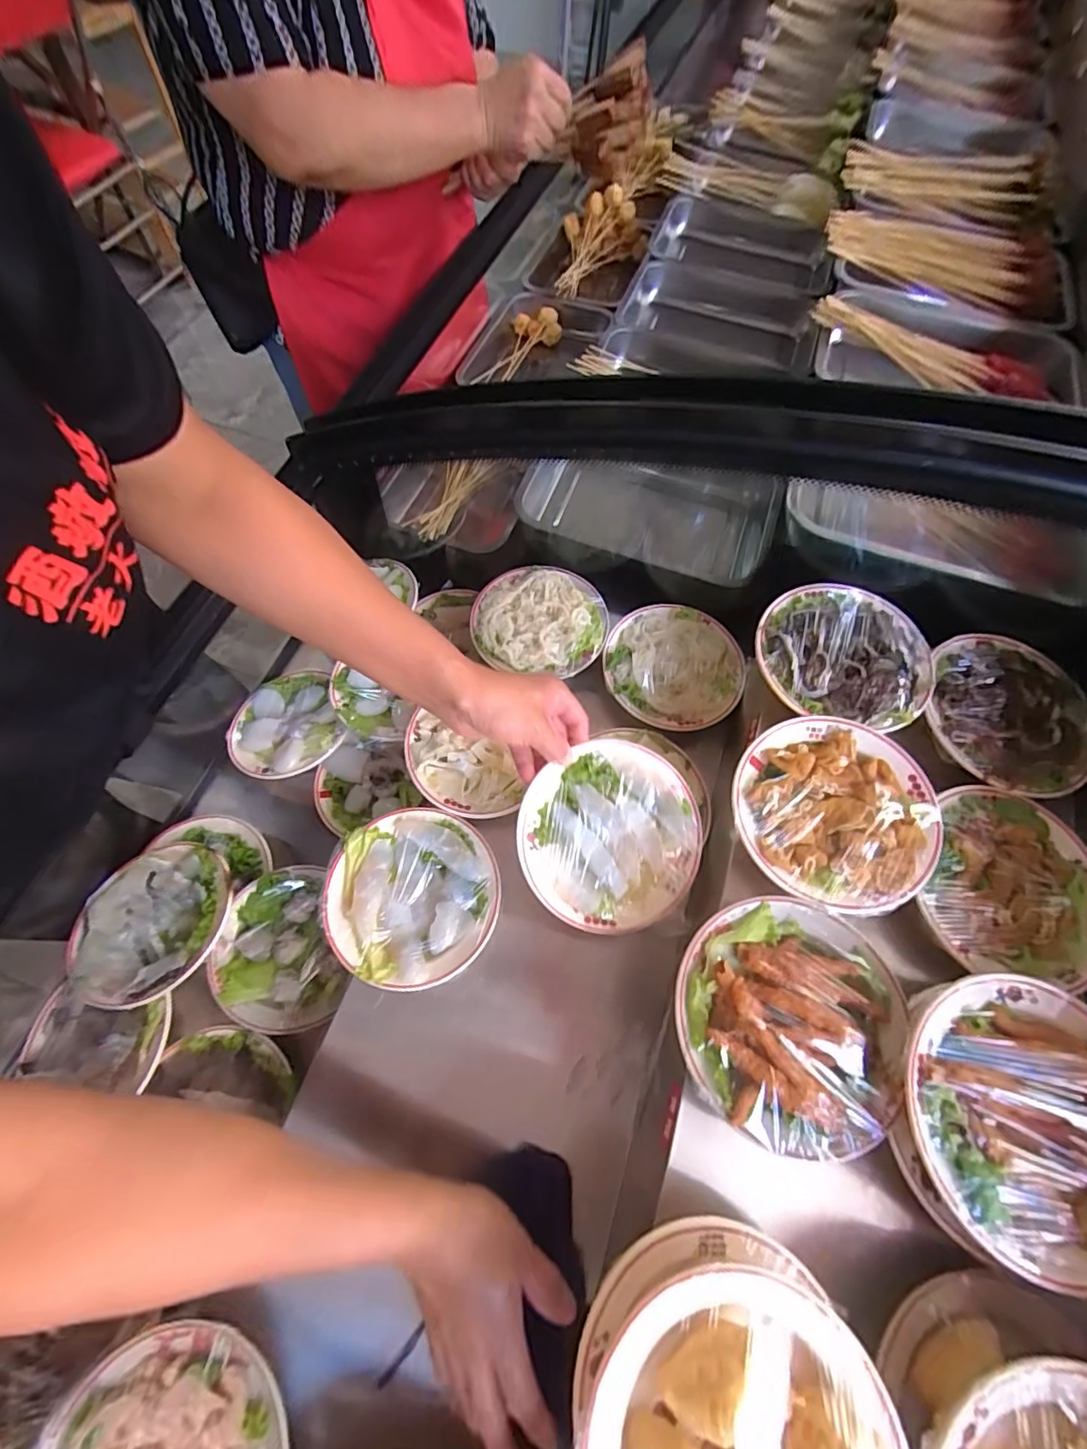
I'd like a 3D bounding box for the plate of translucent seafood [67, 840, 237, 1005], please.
[{"bbox_3d":[-0.382,0.192,0.530,0.141,0.052,0.145,1,66,-3],"label":"plate of translucent seafood"}]

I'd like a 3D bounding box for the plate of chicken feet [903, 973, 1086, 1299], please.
[{"bbox_3d":[0.290,0.236,0.325,0.143,0.045,0.146,26,68,8],"label":"plate of chicken feet"}]

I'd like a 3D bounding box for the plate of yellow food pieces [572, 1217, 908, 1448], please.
[{"bbox_3d":[0.094,0.354,0.260,0.148,0.059,0.147,1,66,-3],"label":"plate of yellow food pieces"}]

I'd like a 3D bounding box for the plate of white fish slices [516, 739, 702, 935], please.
[{"bbox_3d":[0.056,0.094,0.454,0.146,0.030,0.146,1,82,-4],"label":"plate of white fish slices"}]

